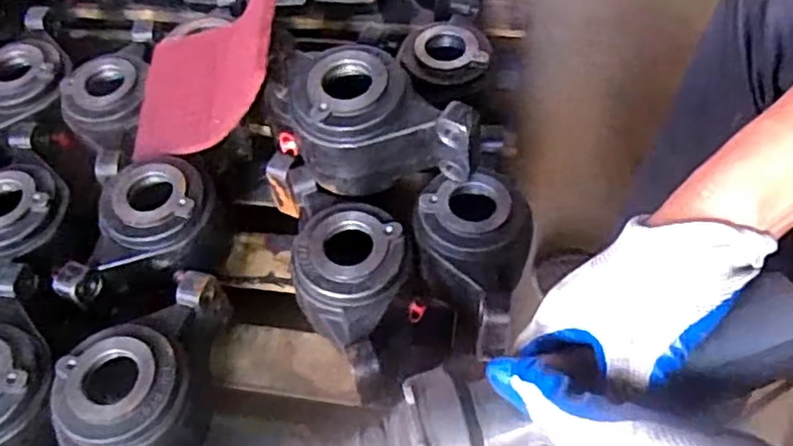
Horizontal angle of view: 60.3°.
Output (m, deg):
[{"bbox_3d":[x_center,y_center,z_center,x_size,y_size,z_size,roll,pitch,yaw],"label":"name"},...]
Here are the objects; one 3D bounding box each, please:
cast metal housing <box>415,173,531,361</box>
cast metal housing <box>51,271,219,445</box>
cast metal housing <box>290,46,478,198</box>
[{"bbox_3d":[0.066,0.027,0.628,0.107,0.059,0.160,12,57,12],"label":"cast metal housing"},{"bbox_3d":[-0.221,0.153,0.575,0.108,0.085,0.226,5,56,8],"label":"cast metal housing"},{"bbox_3d":[-0.014,-0.098,0.629,0.164,0.098,0.110,-4,55,1],"label":"cast metal housing"}]

